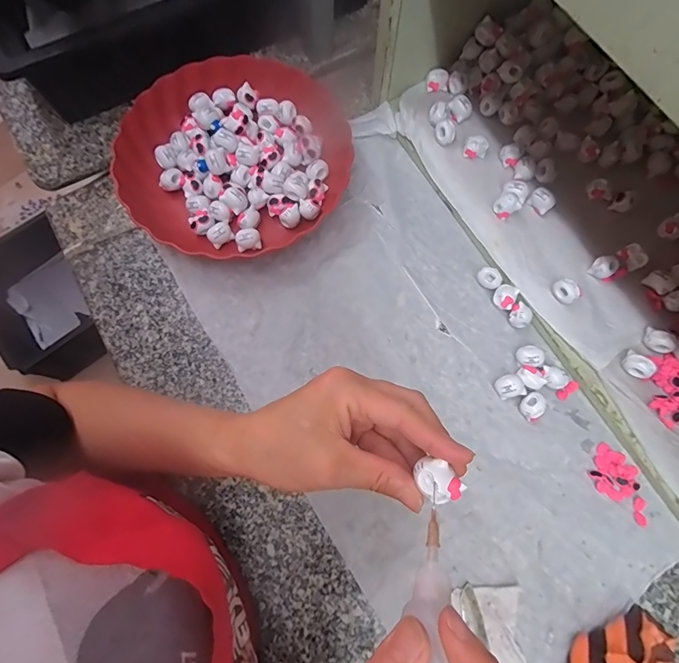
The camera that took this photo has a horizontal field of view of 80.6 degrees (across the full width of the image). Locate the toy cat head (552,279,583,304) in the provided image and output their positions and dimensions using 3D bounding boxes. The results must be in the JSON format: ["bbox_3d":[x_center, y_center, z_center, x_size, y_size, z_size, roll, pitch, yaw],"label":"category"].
[{"bbox_3d":[0.226,-0.040,0.402,0.019,0.019,0.024,-33,78,-6],"label":"toy cat head"}]

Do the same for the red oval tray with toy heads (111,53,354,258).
[{"bbox_3d":[-0.117,-0.196,0.443,0.244,0.039,0.230,-27,78,-5],"label":"red oval tray with toy heads"}]

